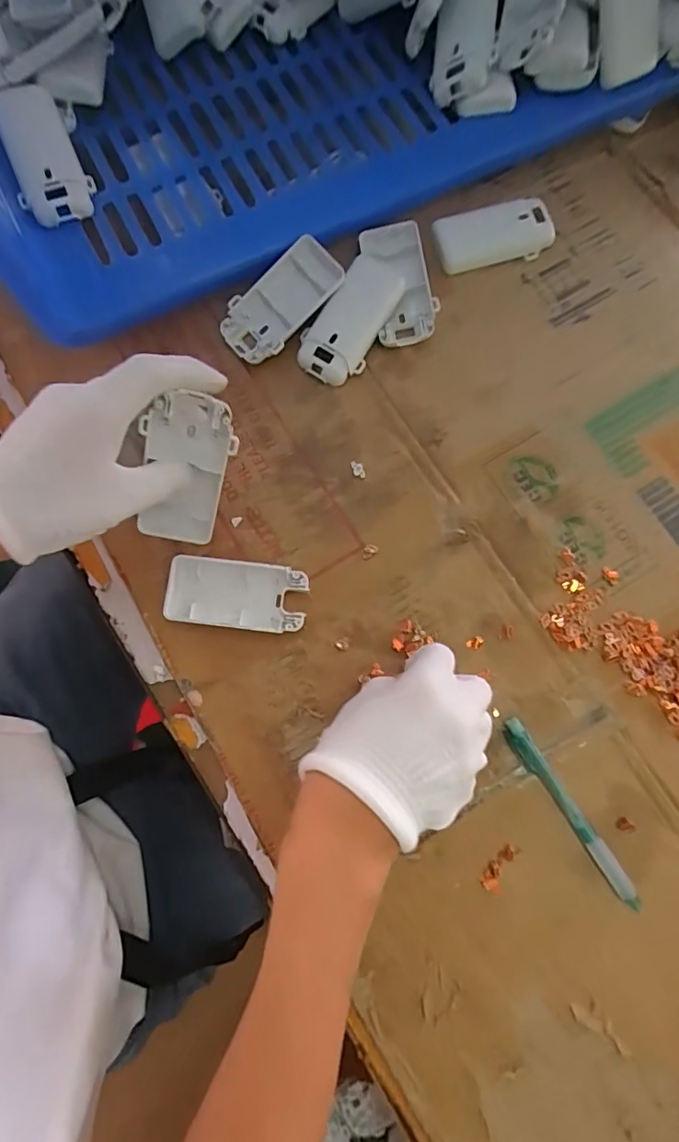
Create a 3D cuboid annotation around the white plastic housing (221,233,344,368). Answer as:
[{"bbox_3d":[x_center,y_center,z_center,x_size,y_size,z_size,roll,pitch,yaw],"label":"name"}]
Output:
[{"bbox_3d":[-0.044,-0.202,0.392,0.096,0.024,0.052,-38,79,12],"label":"white plastic housing"}]

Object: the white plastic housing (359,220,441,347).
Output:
[{"bbox_3d":[0.047,-0.222,0.402,0.048,0.013,0.092,-11,89,-3],"label":"white plastic housing"}]

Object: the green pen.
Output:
[{"bbox_3d":[0.145,0.151,0.326,0.012,0.012,0.127,-31,81,-7],"label":"green pen"}]

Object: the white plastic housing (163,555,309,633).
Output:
[{"bbox_3d":[-0.070,0.017,0.358,0.093,0.016,0.046,6,79,0],"label":"white plastic housing"}]

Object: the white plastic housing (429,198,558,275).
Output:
[{"bbox_3d":[0.124,-0.270,0.417,0.093,0.020,0.043,-12,79,-3],"label":"white plastic housing"}]

